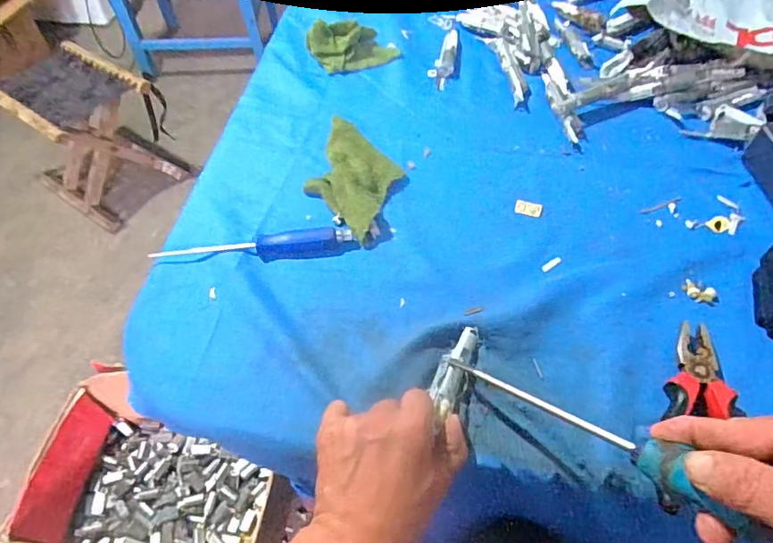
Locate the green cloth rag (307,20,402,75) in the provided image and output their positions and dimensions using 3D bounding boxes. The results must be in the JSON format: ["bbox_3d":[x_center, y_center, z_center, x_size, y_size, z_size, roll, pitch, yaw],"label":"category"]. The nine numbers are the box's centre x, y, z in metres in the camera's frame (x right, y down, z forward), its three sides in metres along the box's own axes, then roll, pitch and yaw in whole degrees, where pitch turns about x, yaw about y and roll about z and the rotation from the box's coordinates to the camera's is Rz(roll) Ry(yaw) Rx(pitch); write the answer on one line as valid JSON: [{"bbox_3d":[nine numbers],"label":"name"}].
[{"bbox_3d":[-0.044,-0.303,0.695,0.115,0.043,0.061,-14,53,-10],"label":"green cloth rag"}]

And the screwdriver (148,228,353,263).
[{"bbox_3d":[-0.127,-0.025,0.495,0.182,0.018,0.024,-2,53,-2],"label":"screwdriver"}]

